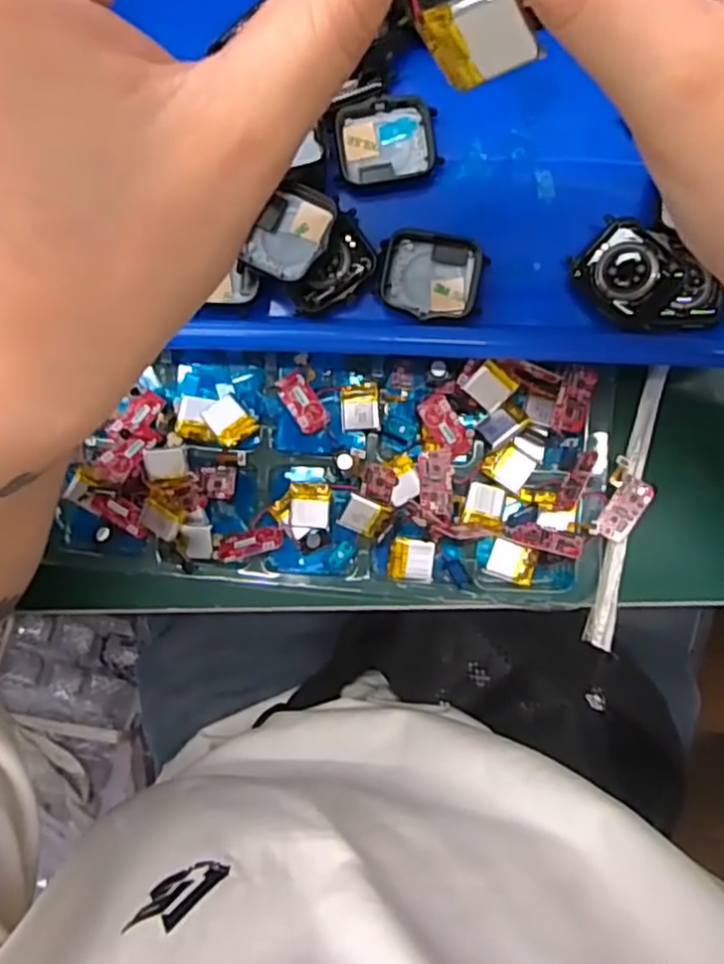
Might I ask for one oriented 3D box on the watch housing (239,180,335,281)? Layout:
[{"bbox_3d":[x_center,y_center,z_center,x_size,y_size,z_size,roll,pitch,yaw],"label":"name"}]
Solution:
[{"bbox_3d":[-0.029,-0.106,0.304,0.031,0.017,0.042,26,89,3],"label":"watch housing"}]

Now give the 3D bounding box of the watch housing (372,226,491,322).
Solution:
[{"bbox_3d":[0.030,-0.090,0.309,0.044,0.013,0.035,10,88,3],"label":"watch housing"}]

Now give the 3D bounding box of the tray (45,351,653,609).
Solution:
[{"bbox_3d":[-0.008,-0.003,0.319,0.248,0.022,0.106,4,88,3],"label":"tray"}]

